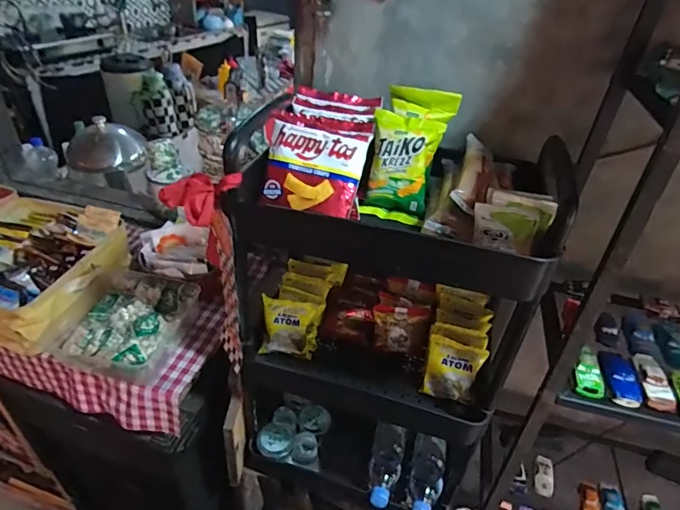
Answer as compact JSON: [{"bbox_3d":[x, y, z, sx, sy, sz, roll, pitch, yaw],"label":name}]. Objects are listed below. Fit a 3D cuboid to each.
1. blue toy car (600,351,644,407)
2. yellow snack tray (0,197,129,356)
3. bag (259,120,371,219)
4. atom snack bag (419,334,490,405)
[{"bbox_3d":[0.379,0.165,0.595,0.042,0.018,0.083,10,37,7],"label":"blue toy car"},{"bbox_3d":[-0.599,0.010,0.856,0.310,0.115,0.301,15,38,13],"label":"yellow snack tray"},{"bbox_3d":[-0.036,-0.122,0.618,0.132,0.125,0.045,15,-2,7],"label":"bag"},{"bbox_3d":[0.186,0.190,0.719,0.088,0.095,0.029,13,-1,16],"label":"atom snack bag"}]

